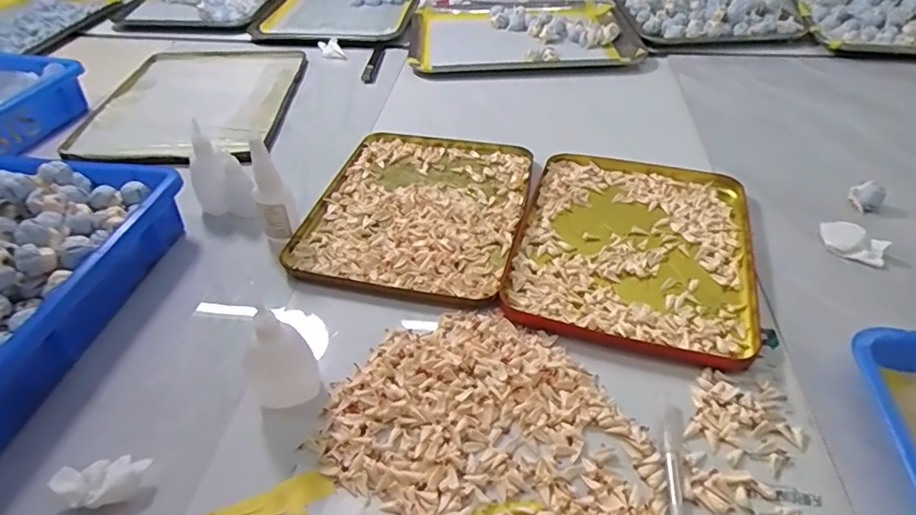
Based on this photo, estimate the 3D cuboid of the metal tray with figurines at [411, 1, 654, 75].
[{"bbox_3d":[0.107,-0.362,0.879,0.348,0.034,0.240,-1,42,0],"label":"metal tray with figurines"}]

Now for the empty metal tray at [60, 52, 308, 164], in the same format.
[{"bbox_3d":[-0.353,-0.221,0.741,0.252,0.024,0.326,-1,42,0],"label":"empty metal tray"}]

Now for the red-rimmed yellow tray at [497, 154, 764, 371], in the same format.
[{"bbox_3d":[0.165,-0.016,0.504,0.201,0.013,0.254,12,44,14],"label":"red-rimmed yellow tray"}]

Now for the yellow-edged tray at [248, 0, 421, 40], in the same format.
[{"bbox_3d":[-0.202,-0.467,0.988,0.266,0.015,0.336,4,42,5],"label":"yellow-edged tray"}]

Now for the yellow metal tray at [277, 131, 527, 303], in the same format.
[{"bbox_3d":[-0.038,-0.057,0.551,0.198,0.013,0.253,9,43,10],"label":"yellow metal tray"}]

